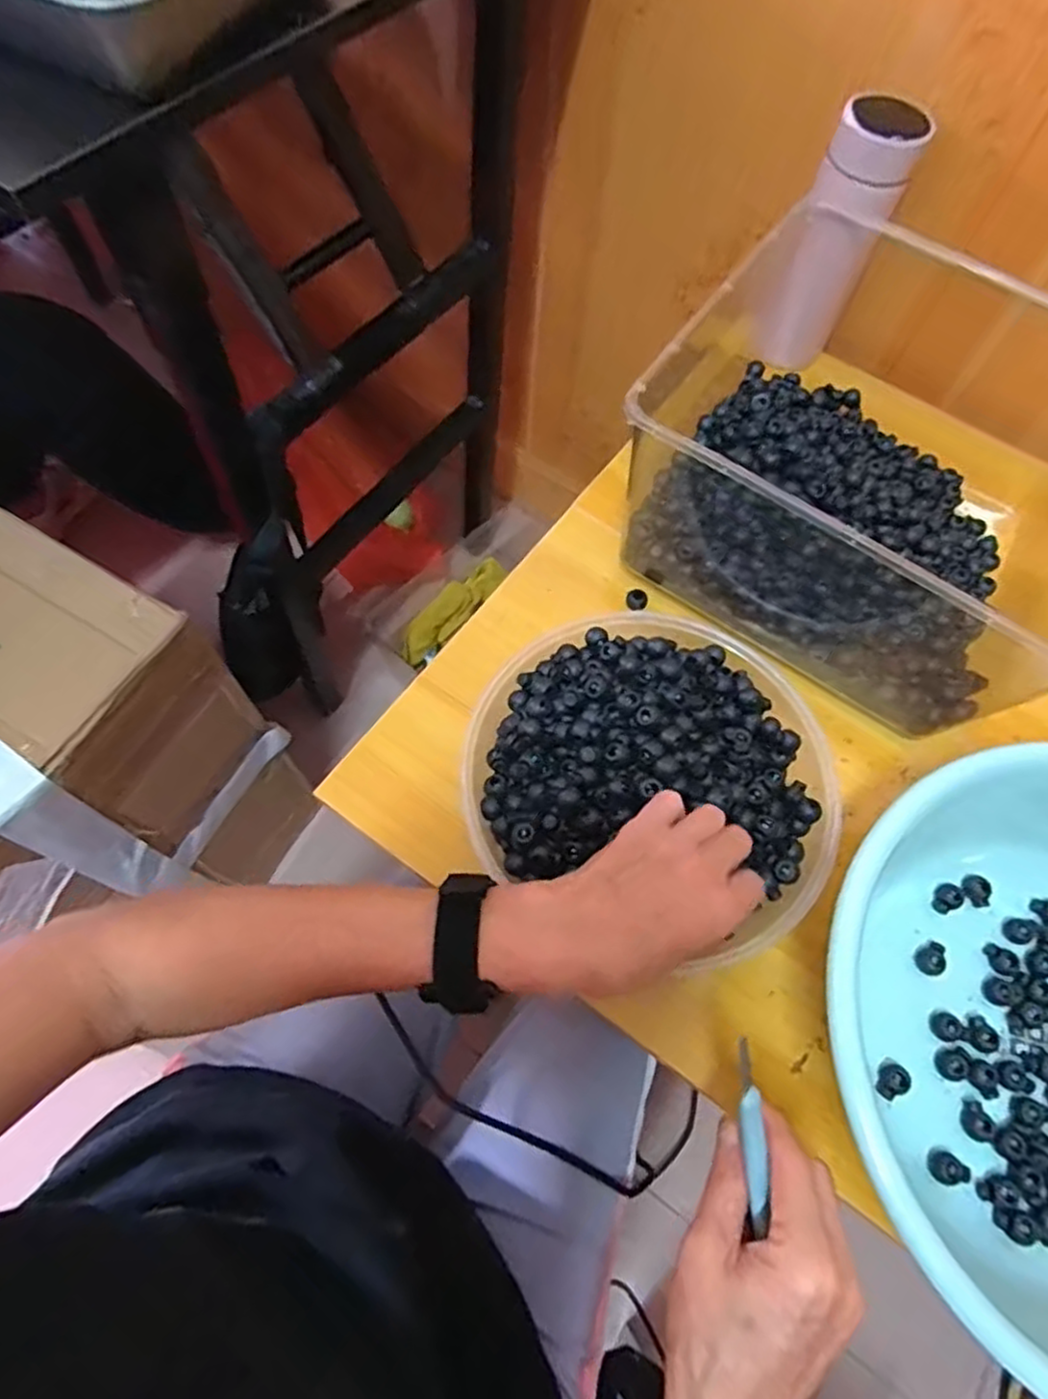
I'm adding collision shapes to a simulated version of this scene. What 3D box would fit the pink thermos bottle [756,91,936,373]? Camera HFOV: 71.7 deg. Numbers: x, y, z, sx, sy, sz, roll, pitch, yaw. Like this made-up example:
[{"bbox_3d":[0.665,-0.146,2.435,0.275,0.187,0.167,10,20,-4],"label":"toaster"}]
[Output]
[{"bbox_3d":[0.238,-0.351,0.576,0.066,0.184,0.066,24,67,8],"label":"pink thermos bottle"}]

